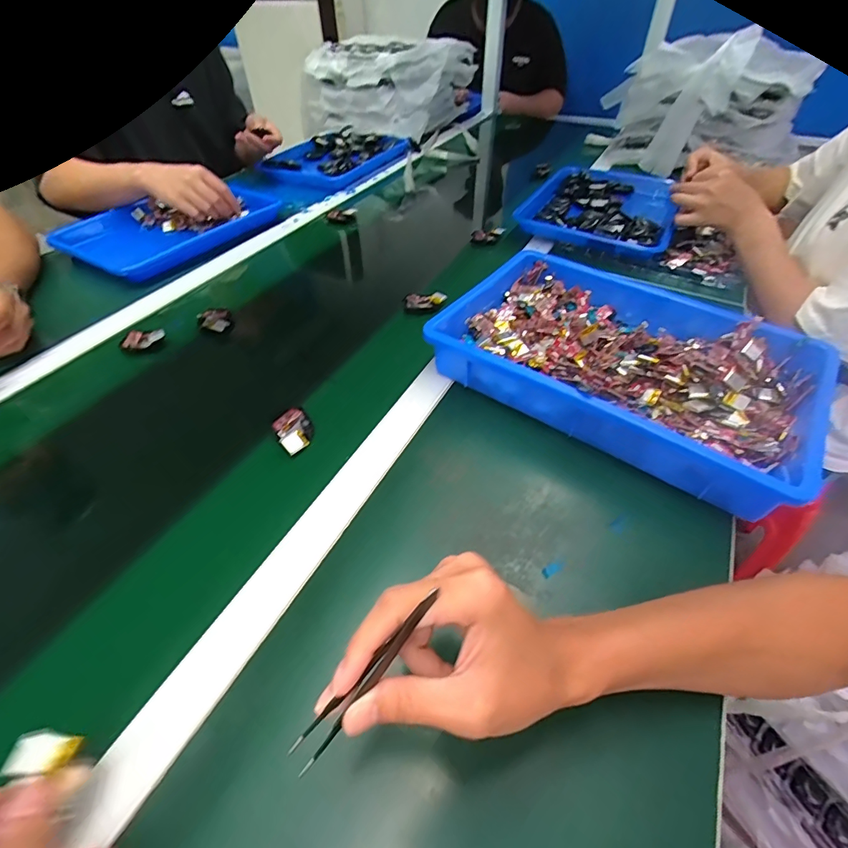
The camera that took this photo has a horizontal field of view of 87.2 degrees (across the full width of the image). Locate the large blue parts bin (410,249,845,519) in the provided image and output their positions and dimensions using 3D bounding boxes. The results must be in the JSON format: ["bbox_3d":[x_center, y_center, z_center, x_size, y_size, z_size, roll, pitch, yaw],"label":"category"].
[{"bbox_3d":[0.216,-0.077,0.505,0.386,0.068,0.257,27,52,25],"label":"large blue parts bin"}]

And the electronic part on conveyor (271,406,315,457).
[{"bbox_3d":[-0.134,0.006,0.463,0.039,0.016,0.057,-24,50,-20],"label":"electronic part on conveyor"}]

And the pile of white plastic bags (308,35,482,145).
[{"bbox_3d":[-0.070,-0.915,1.209,0.305,0.187,0.378,26,52,24],"label":"pile of white plastic bags"}]

